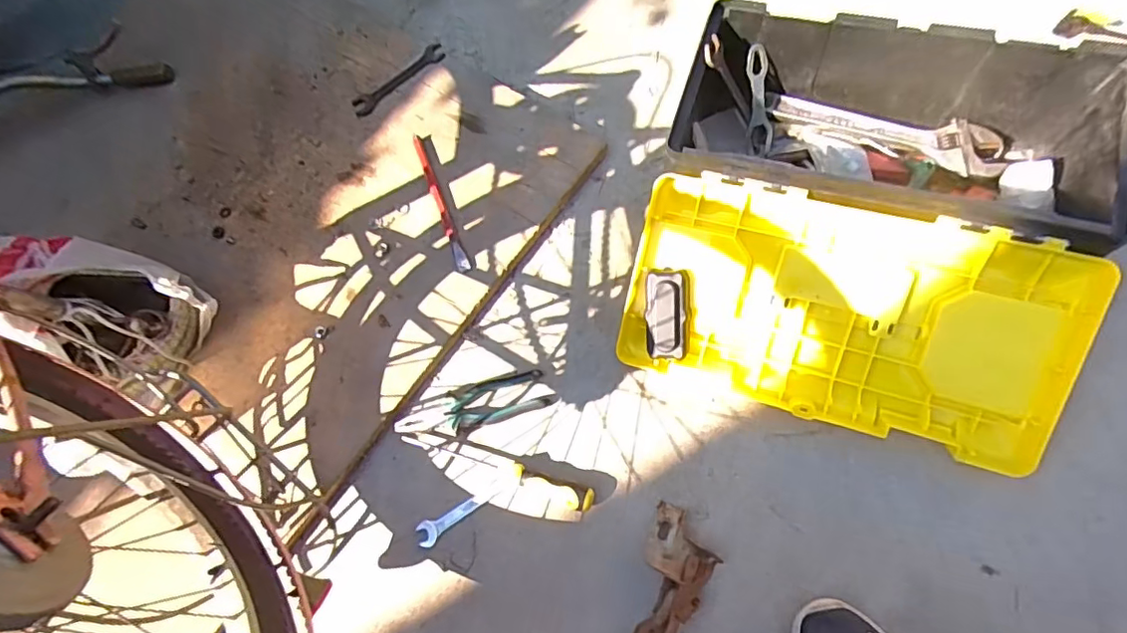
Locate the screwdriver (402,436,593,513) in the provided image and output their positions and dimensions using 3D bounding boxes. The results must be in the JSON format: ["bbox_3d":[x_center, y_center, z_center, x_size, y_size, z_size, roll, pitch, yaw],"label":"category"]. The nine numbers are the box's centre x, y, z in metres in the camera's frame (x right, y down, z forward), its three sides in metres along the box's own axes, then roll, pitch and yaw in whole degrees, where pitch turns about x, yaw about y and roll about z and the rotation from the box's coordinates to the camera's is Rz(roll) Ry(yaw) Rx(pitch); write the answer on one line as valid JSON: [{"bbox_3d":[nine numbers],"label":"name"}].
[{"bbox_3d":[-0.083,0.186,0.682,0.249,0.030,0.025,13,68,19],"label":"screwdriver"}]

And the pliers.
[{"bbox_3d":[-0.116,0.113,0.704,0.190,0.011,0.054,-15,69,-8],"label":"pliers"}]

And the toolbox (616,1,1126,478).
[{"bbox_3d":[0.327,-0.099,0.647,0.450,0.233,0.412,20,69,6],"label":"toolbox"}]

